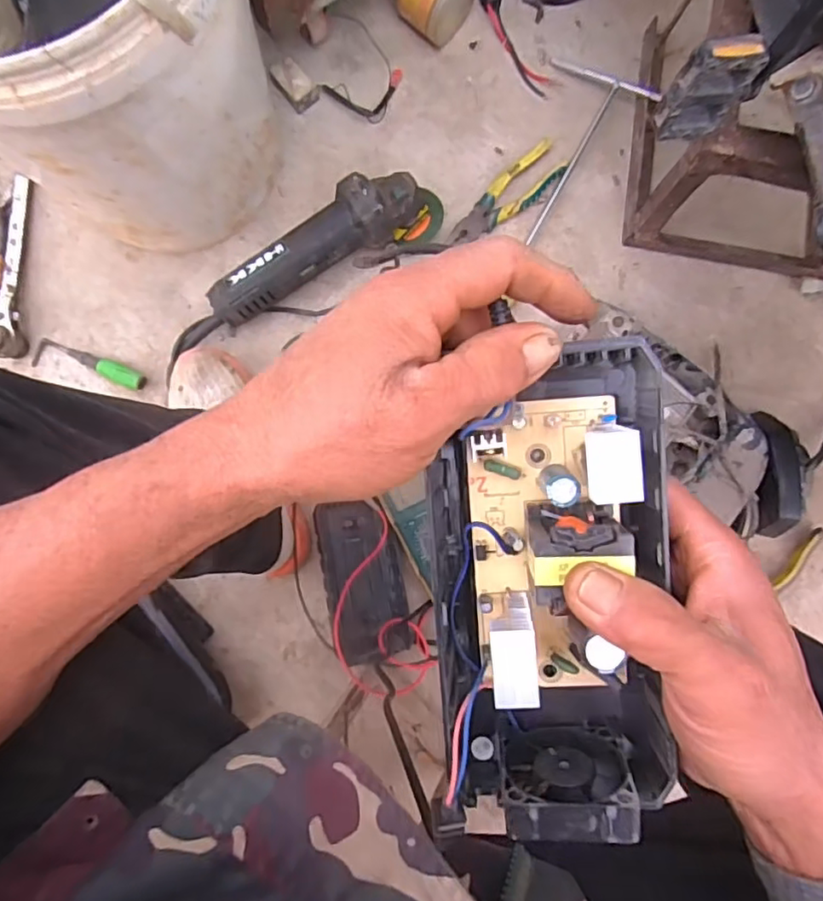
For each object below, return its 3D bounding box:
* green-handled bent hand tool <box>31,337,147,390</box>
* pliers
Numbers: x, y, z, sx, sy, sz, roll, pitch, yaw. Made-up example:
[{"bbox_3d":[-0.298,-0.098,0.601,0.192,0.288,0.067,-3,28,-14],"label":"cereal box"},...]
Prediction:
[{"bbox_3d":[-0.384,-0.104,0.706,0.142,0.019,0.035,13,85,-1],"label":"green-handled bent hand tool"},{"bbox_3d":[0.117,-0.315,0.737,0.170,0.016,0.054,-38,88,-5],"label":"pliers"}]

